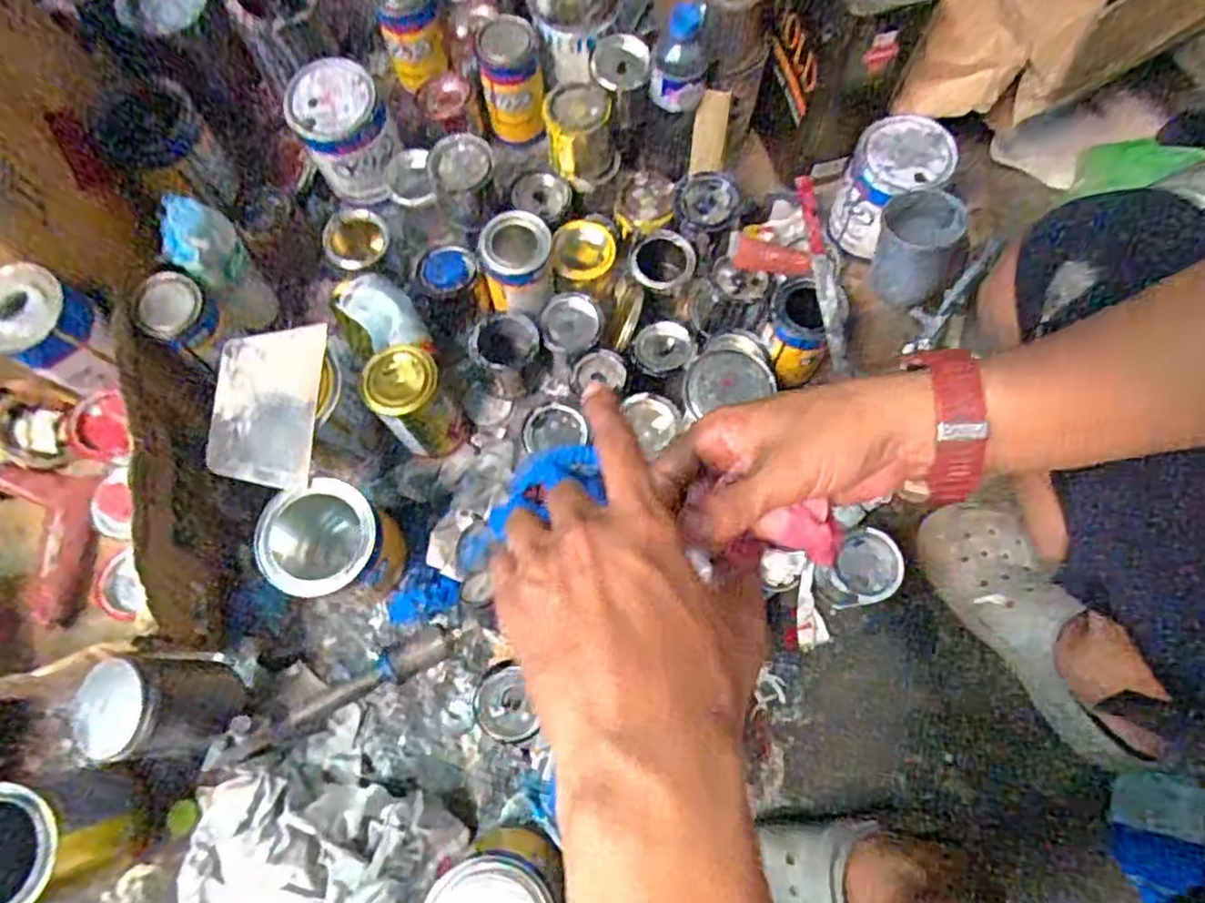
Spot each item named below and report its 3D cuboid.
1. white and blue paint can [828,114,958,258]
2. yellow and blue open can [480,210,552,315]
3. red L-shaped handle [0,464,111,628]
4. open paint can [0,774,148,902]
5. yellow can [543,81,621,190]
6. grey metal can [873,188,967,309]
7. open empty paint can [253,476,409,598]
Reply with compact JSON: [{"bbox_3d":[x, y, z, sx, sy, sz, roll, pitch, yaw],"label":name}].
[{"bbox_3d":[0.324,-0.297,0.785,0.098,0.135,0.093,0,72,0],"label":"white and blue paint can"},{"bbox_3d":[-0.091,-0.199,0.747,0.072,0.093,0.071,0,72,0],"label":"yellow and blue open can"},{"bbox_3d":[-0.589,0.096,0.729,0.117,0.030,0.172,-5,72,-1],"label":"red L-shaped handle"},{"bbox_3d":[-0.484,0.339,0.608,0.106,0.137,0.100,0,72,0],"label":"open paint can"},{"bbox_3d":[-0.022,-0.354,0.773,0.082,0.082,0.068,-3,72,-1],"label":"yellow can"},{"bbox_3d":[0.330,-0.218,0.740,0.083,0.091,0.087,14,72,5],"label":"grey metal can"},{"bbox_3d":[-0.259,0.089,0.669,0.100,0.128,0.102,0,72,0],"label":"open empty paint can"}]

